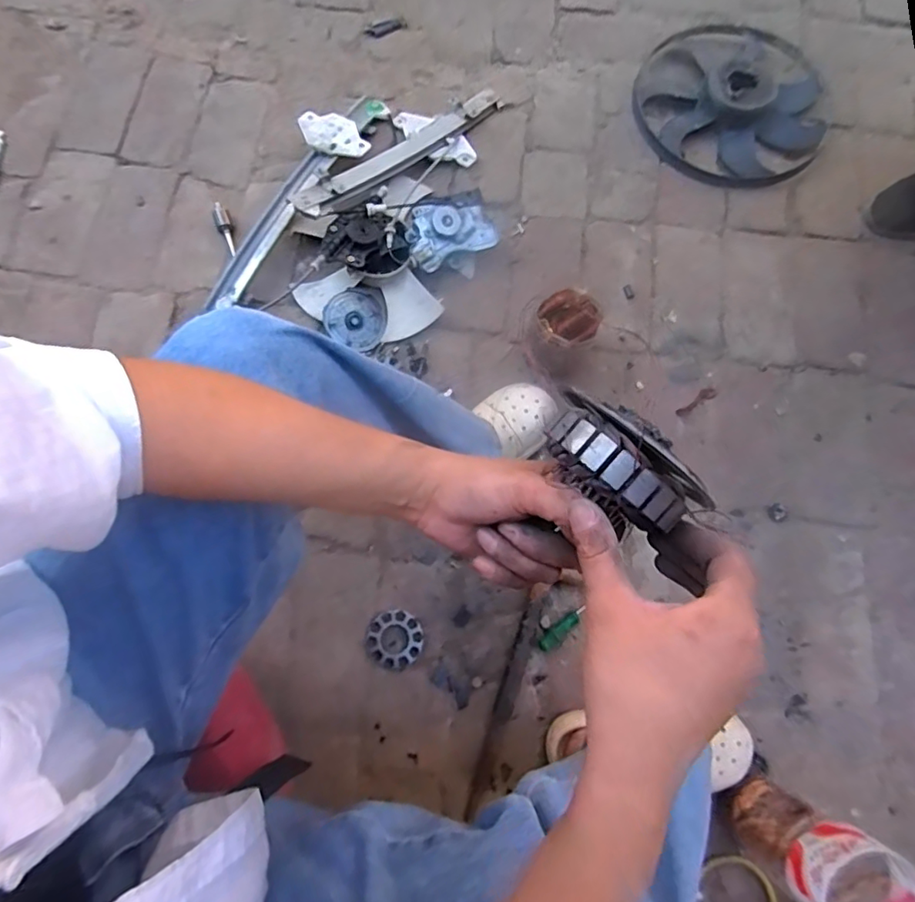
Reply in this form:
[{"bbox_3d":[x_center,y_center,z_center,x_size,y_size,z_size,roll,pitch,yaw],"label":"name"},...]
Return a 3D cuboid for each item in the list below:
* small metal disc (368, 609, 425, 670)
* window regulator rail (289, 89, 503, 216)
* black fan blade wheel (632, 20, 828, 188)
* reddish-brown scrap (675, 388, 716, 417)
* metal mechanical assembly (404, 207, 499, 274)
[{"bbox_3d":[-0.087,0.265,0.769,0.074,0.007,0.077,0,78,0],"label":"small metal disc"},{"bbox_3d":[-0.089,-0.508,0.924,0.436,0.024,0.064,-41,81,-20],"label":"window regulator rail"},{"bbox_3d":[0.499,-0.643,0.977,0.333,0.040,0.347,0,78,0],"label":"black fan blade wheel"},{"bbox_3d":[0.377,-0.077,0.863,0.076,0.004,0.020,-33,80,-6],"label":"reddish-brown scrap"},{"bbox_3d":[-0.012,-0.353,0.881,0.137,0.032,0.091,-23,79,-5],"label":"metal mechanical assembly"}]

